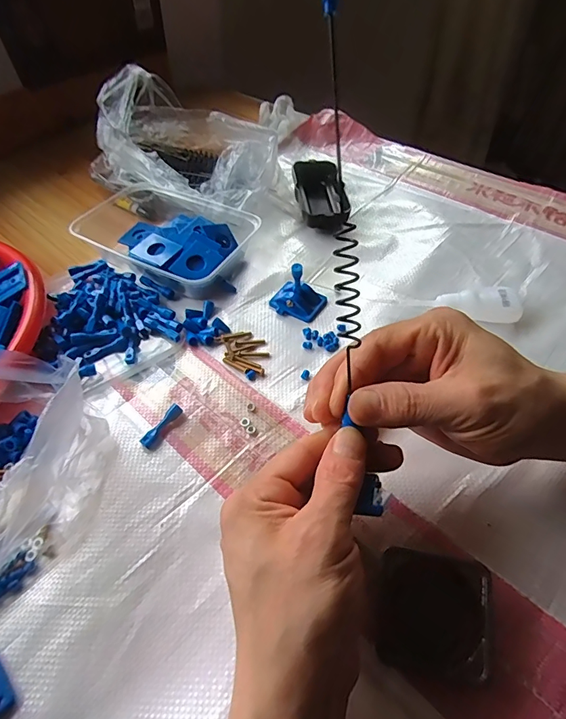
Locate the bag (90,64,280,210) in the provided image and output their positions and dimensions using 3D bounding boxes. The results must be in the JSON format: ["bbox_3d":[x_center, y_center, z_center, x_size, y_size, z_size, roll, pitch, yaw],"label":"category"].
[{"bbox_3d":[-0.105,-0.255,0.519,0.234,0.101,0.161,21,55,21],"label":"bag"}]

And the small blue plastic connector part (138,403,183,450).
[{"bbox_3d":[-0.089,0.049,0.326,0.010,0.010,0.036,30,73,27],"label":"small blue plastic connector part"}]

